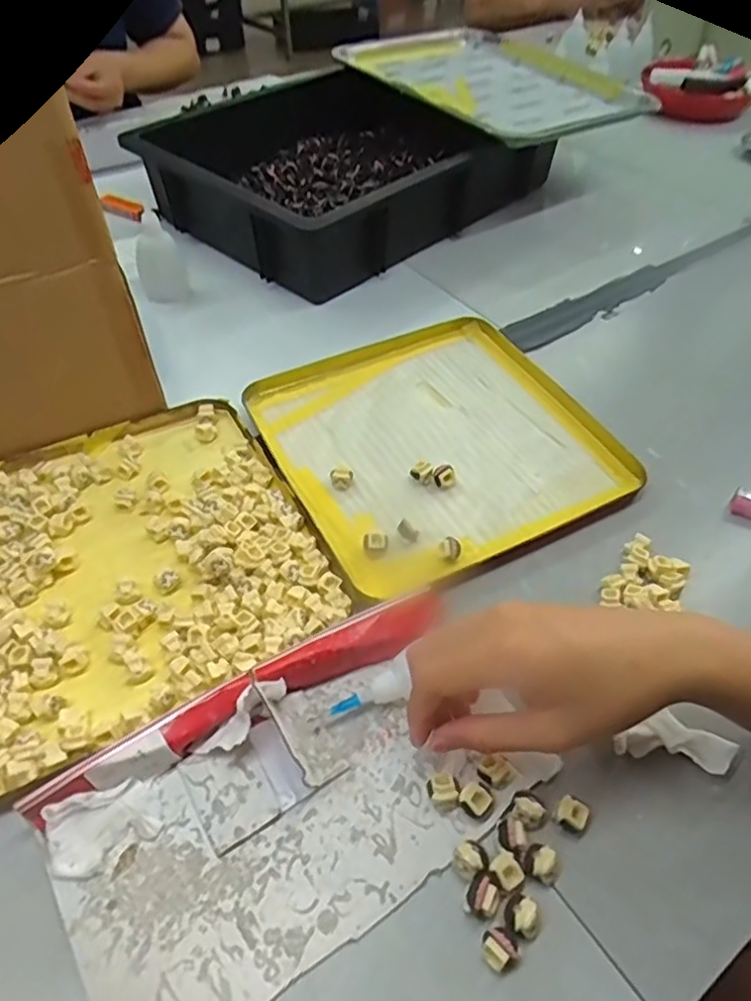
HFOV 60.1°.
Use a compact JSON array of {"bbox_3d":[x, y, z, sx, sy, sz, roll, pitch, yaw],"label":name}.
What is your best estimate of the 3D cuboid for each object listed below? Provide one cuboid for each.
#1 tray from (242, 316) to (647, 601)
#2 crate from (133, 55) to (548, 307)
[{"bbox_3d":[0.042,-0.054,0.515,0.235,0.018,0.256,-23,54,-19],"label":"tray"},{"bbox_3d":[-0.026,-0.386,0.749,0.303,0.095,0.375,37,58,27],"label":"crate"}]

